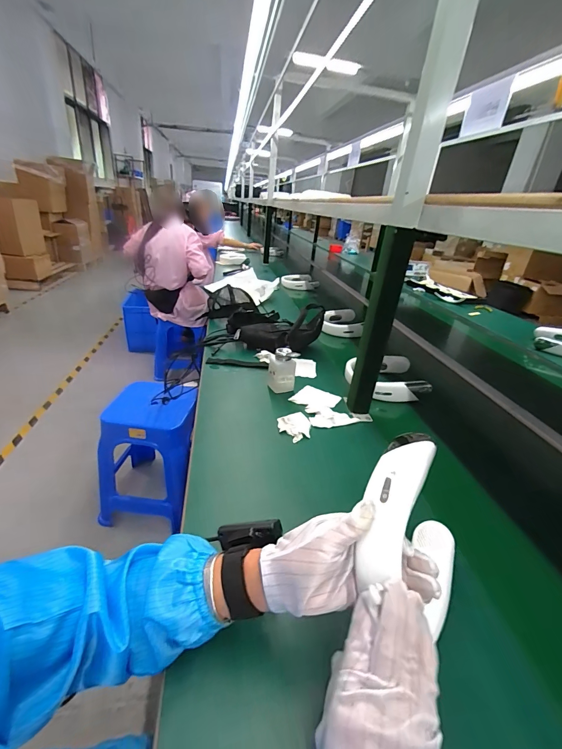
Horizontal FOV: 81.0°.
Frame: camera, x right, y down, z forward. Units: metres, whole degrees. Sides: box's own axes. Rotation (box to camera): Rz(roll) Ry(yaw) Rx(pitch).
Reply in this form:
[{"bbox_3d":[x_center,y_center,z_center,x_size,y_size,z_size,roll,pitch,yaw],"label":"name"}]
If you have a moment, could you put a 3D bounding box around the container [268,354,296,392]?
[{"bbox_3d":[0.000,0.000,0.800,0.067,0.081,0.052,7,28,0],"label":"container"}]

